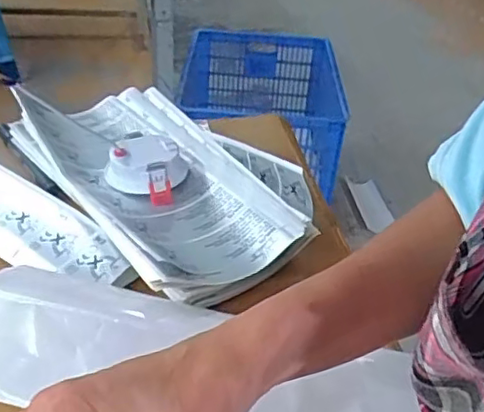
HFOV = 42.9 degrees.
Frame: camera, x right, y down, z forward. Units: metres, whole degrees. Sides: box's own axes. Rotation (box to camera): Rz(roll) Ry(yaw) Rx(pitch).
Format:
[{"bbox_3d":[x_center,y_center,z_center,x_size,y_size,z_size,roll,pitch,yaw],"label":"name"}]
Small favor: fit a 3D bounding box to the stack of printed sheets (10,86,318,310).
[{"bbox_3d":[-0.078,-0.031,0.561,0.168,0.049,0.312,-19,40,-31],"label":"stack of printed sheets"}]

